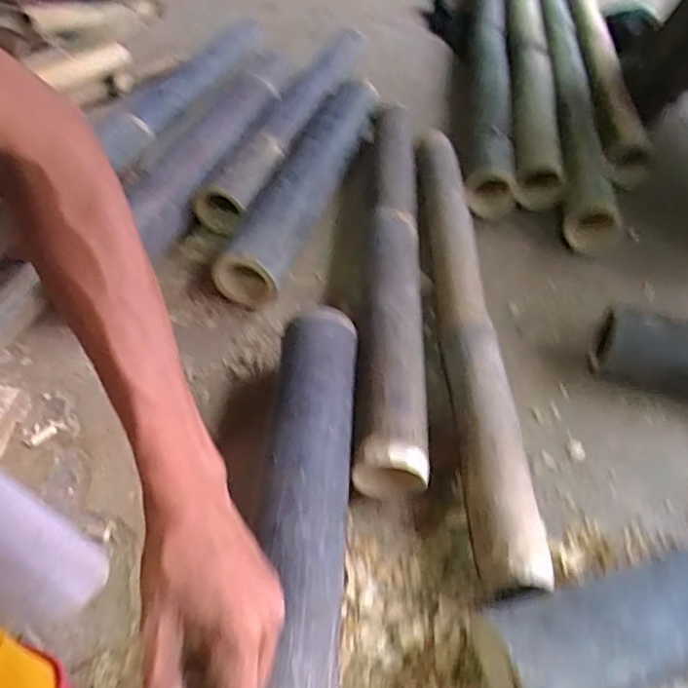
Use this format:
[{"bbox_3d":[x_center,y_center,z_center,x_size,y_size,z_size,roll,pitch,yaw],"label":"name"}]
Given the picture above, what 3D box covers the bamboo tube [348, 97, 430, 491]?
[{"bbox_3d":[0.052,-0.099,0.716,0.066,0.081,0.604,3,47,1],"label":"bamboo tube"}]

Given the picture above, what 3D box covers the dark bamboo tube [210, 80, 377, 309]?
[{"bbox_3d":[-0.045,-0.237,0.848,0.088,0.085,0.469,15,48,12],"label":"dark bamboo tube"}]

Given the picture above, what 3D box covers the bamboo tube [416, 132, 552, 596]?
[{"bbox_3d":[0.132,-0.036,0.664,0.059,0.070,0.650,1,47,-1],"label":"bamboo tube"}]

